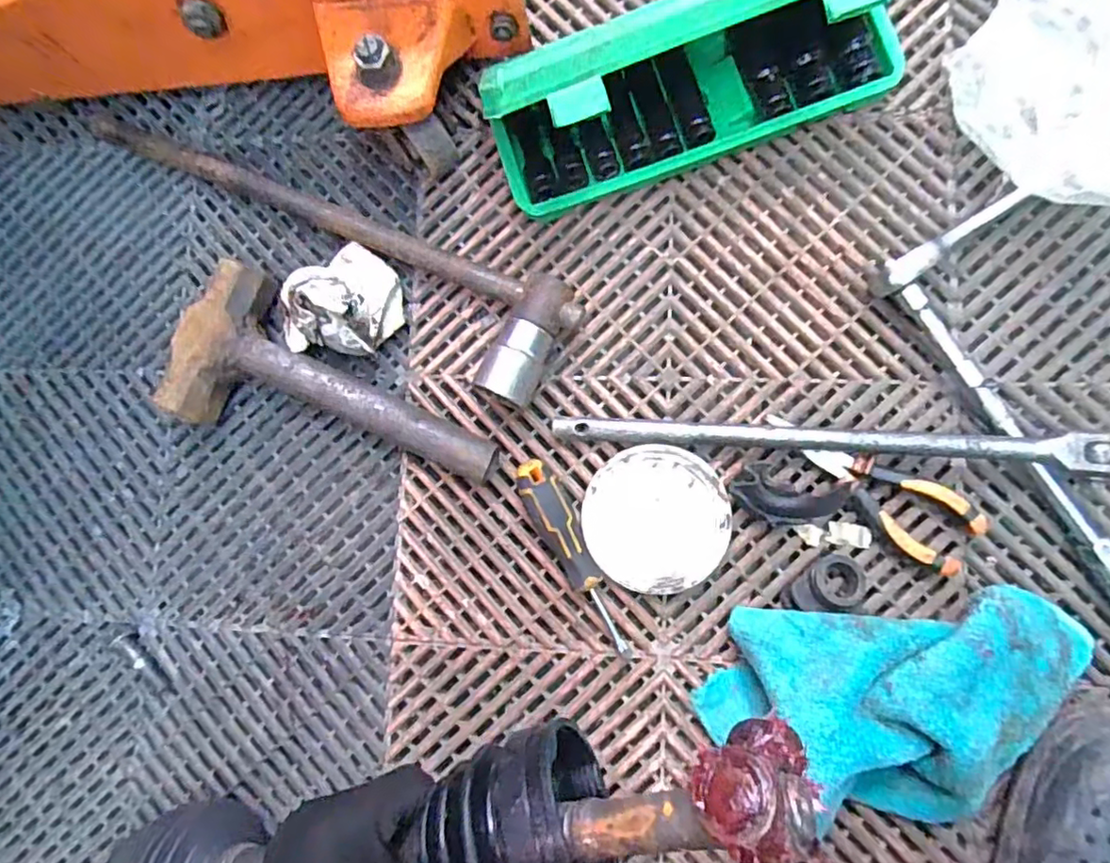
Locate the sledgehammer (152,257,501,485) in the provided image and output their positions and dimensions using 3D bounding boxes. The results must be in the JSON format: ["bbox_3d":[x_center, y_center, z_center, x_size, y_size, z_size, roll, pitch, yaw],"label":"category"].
[{"bbox_3d":[-0.170,-0.017,0.461,0.258,0.049,0.127,29,89,8],"label":"sledgehammer"}]

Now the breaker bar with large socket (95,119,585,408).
[{"bbox_3d":[-0.193,-0.158,0.480,0.443,0.042,0.091,28,89,8],"label":"breaker bar with large socket"}]

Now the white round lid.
[{"bbox_3d":[0.072,0.062,0.441,0.099,0.017,0.100,-1,85,7],"label":"white round lid"}]

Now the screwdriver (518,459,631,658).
[{"bbox_3d":[0.016,0.087,0.434,0.025,0.027,0.145,-31,88,3],"label":"screwdriver"}]

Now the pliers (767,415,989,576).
[{"bbox_3d":[0.214,0.035,0.422,0.148,0.023,0.050,35,90,9],"label":"pliers"}]

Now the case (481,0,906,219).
[{"bbox_3d":[0.095,-0.246,0.422,0.279,0.106,0.082,-18,83,5],"label":"case"}]

